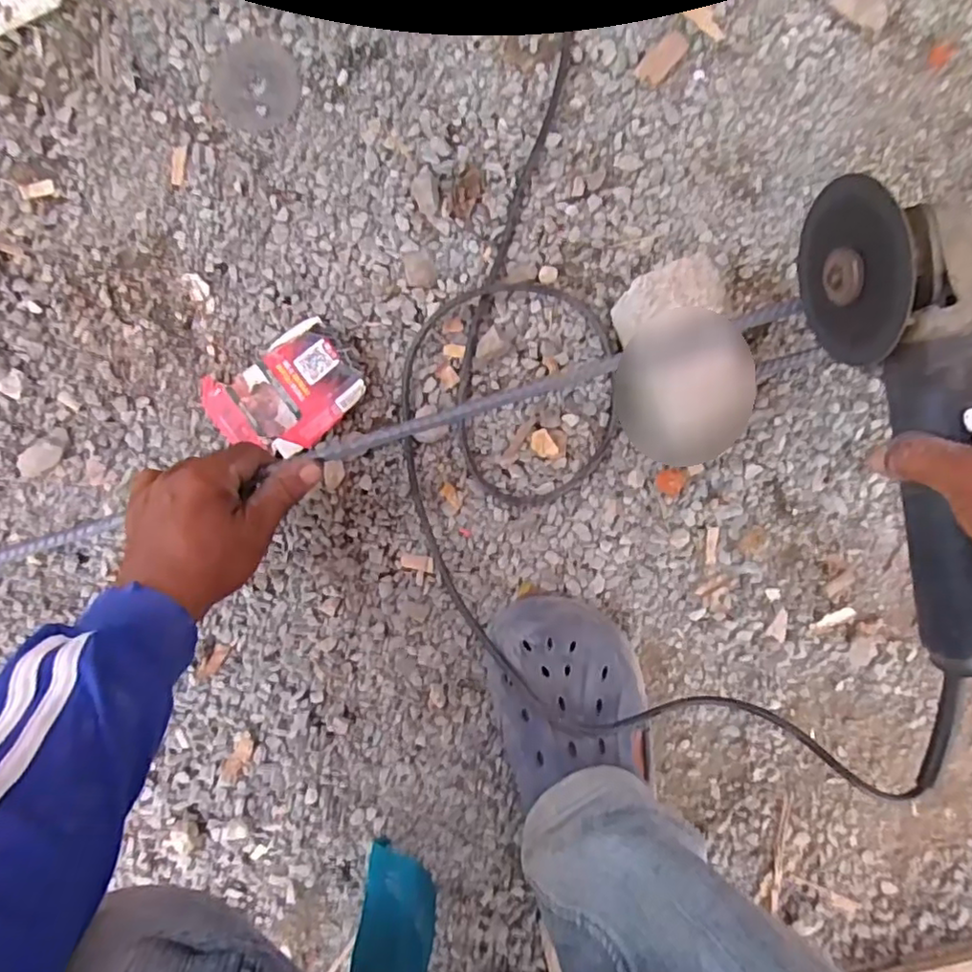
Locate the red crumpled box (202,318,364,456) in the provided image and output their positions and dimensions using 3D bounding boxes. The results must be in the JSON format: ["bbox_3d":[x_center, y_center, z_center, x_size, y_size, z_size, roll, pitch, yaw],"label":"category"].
[{"bbox_3d":[-0.152,-0.068,0.479,0.111,0.019,0.082,-32,92,2],"label":"red crumpled box"}]

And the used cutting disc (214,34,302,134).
[{"bbox_3d":[-0.172,-0.303,0.476,0.061,0.004,0.069,-25,93,2],"label":"used cutting disc"}]

